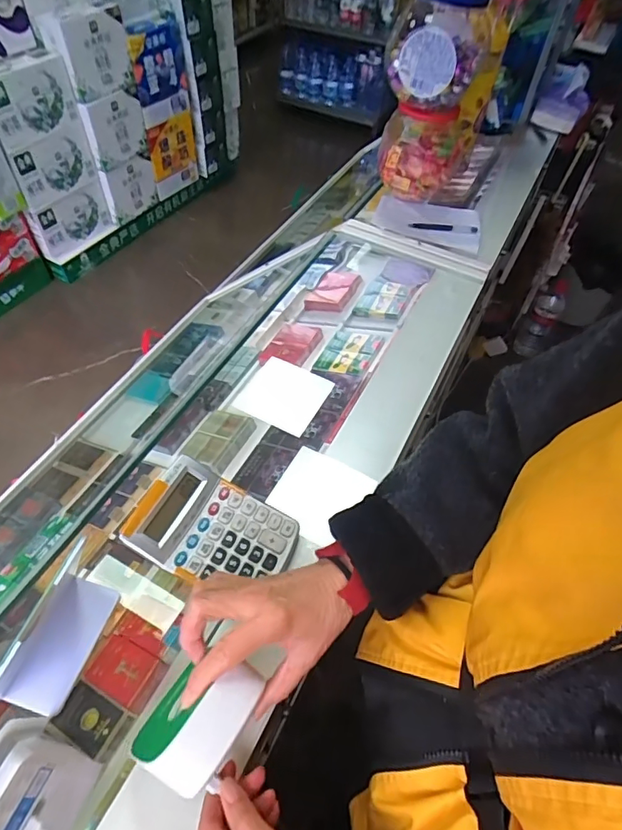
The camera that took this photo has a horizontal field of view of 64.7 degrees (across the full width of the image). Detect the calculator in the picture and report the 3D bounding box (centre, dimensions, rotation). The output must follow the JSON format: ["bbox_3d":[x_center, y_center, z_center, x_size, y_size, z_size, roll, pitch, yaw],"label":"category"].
[{"bbox_3d":[-0.097,0.115,0.495,0.152,0.039,0.107,20,54,11],"label":"calculator"}]

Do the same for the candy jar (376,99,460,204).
[{"bbox_3d":[0.193,-0.476,0.872,0.132,0.158,0.121,2,53,-2],"label":"candy jar"}]

